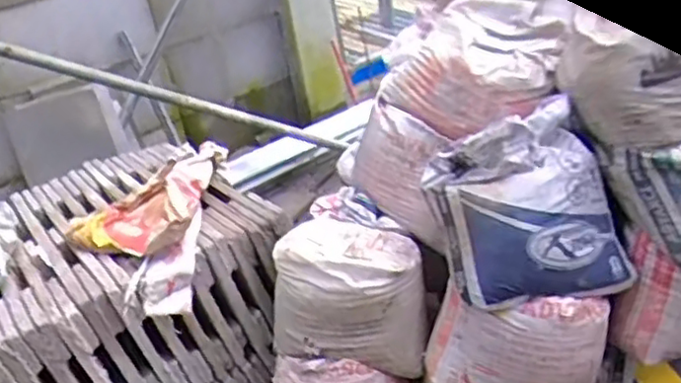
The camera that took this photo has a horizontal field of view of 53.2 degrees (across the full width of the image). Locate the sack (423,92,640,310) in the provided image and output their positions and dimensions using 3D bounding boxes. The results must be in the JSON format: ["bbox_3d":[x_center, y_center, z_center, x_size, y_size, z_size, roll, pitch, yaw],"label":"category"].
[{"bbox_3d":[0.386,0.022,1.385,0.353,0.319,0.265,-12,28,-3],"label":"sack"}]

